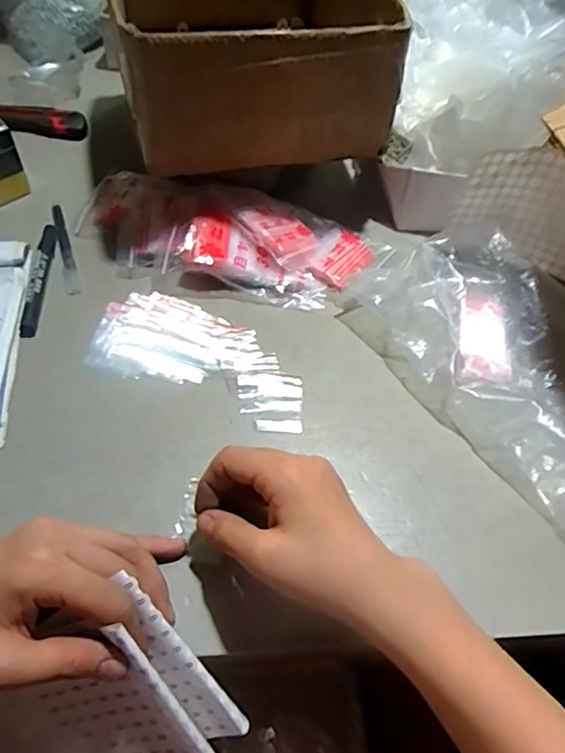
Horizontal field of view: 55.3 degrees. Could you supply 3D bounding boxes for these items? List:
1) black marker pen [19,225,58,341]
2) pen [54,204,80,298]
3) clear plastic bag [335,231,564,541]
[{"bbox_3d":[-0.233,-0.094,0.518,0.016,0.013,0.140,-3,54,-6],"label":"black marker pen"},{"bbox_3d":[-0.221,-0.130,0.549,0.013,0.016,0.121,-14,56,-13],"label":"pen"},{"bbox_3d":[0.183,-0.029,0.476,0.149,0.050,0.334,-27,60,-22],"label":"clear plastic bag"}]

